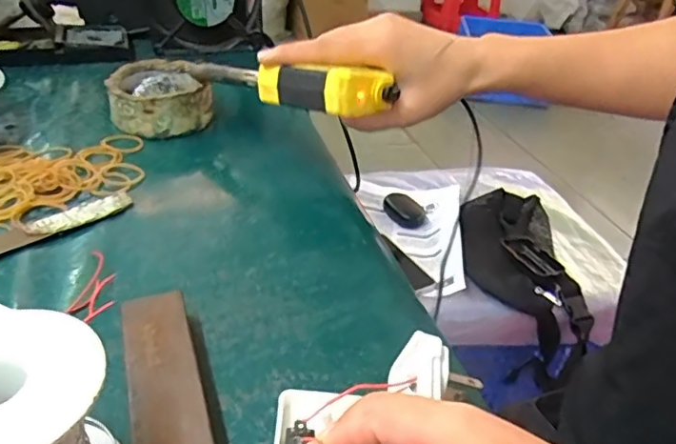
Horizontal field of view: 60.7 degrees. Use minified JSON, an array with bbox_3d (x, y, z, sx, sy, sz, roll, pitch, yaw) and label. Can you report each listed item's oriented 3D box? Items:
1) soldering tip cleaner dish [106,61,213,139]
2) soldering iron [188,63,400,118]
[{"bbox_3d":[-0.146,-0.103,0.481,0.080,0.040,0.081,-5,35,-15],"label":"soldering tip cleaner dish"},{"bbox_3d":[-0.046,-0.103,0.413,0.176,0.026,0.037,18,35,36],"label":"soldering iron"}]

